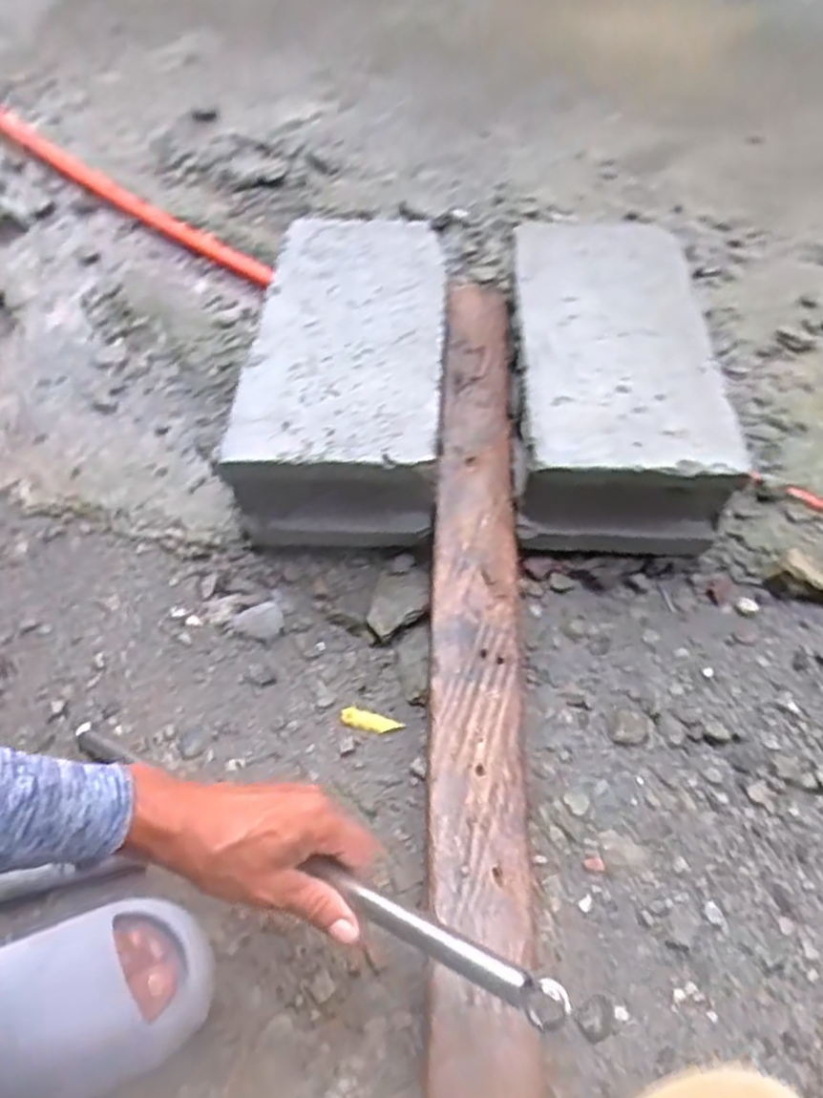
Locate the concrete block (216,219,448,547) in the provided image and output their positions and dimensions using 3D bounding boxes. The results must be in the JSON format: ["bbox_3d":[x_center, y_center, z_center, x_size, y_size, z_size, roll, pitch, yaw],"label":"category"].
[{"bbox_3d":[-0.063,-0.197,0.858,0.193,0.156,0.397,1,55,4],"label":"concrete block"}]

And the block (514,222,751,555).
[{"bbox_3d":[0.209,-0.183,0.834,0.190,0.146,0.391,1,55,3],"label":"block"}]

